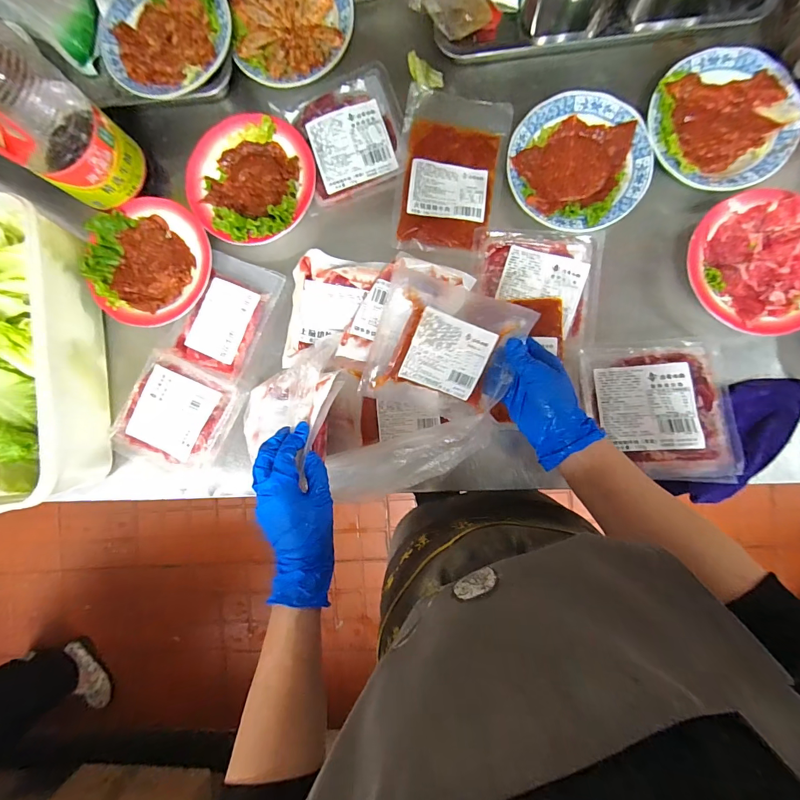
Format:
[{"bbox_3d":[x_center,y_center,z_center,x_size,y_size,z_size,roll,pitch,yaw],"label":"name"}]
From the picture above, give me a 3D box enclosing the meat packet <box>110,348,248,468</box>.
[{"bbox_3d":[-0.297,0.020,0.506,0.140,0.015,0.143,26,92,4],"label":"meat packet"}]

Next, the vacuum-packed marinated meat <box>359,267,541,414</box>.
[{"bbox_3d":[0.048,-0.056,0.404,0.149,0.025,0.123,17,109,-1],"label":"vacuum-packed marinated meat"}]

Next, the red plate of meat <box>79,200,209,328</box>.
[{"bbox_3d":[-0.330,-0.182,0.502,0.144,0.033,0.161,39,92,4],"label":"red plate of meat"}]

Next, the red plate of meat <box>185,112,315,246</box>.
[{"bbox_3d":[-0.199,-0.286,0.491,0.164,0.037,0.160,0,90,4],"label":"red plate of meat"}]

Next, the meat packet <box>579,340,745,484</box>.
[{"bbox_3d":[0.295,0.011,0.443,0.148,0.015,0.157,-4,77,12],"label":"meat packet"}]

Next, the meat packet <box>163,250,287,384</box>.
[{"bbox_3d":[-0.229,-0.112,0.510,0.103,0.016,0.152,23,91,4],"label":"meat packet"}]

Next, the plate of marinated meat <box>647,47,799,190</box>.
[{"bbox_3d":[0.384,-0.335,0.458,0.164,0.024,0.157,20,91,4],"label":"plate of marinated meat"}]

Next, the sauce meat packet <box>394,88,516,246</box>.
[{"bbox_3d":[0.065,-0.290,0.490,0.128,0.030,0.184,8,90,4],"label":"sauce meat packet"}]

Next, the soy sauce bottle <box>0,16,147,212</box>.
[{"bbox_3d":[-0.409,-0.315,0.388,0.127,0.268,0.102,35,92,4],"label":"soy sauce bottle"}]

